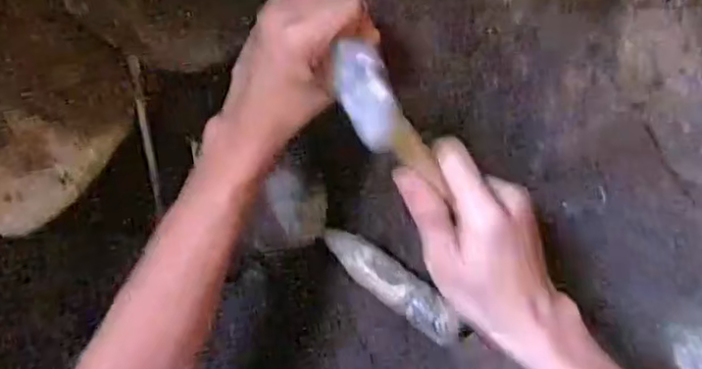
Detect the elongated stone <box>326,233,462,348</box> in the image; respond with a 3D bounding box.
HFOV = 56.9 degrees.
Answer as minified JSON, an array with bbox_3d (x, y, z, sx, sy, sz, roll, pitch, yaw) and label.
[{"bbox_3d":[0.036,0.085,0.560,0.134,0.036,0.032,38,90,-6],"label":"elongated stone"}]

